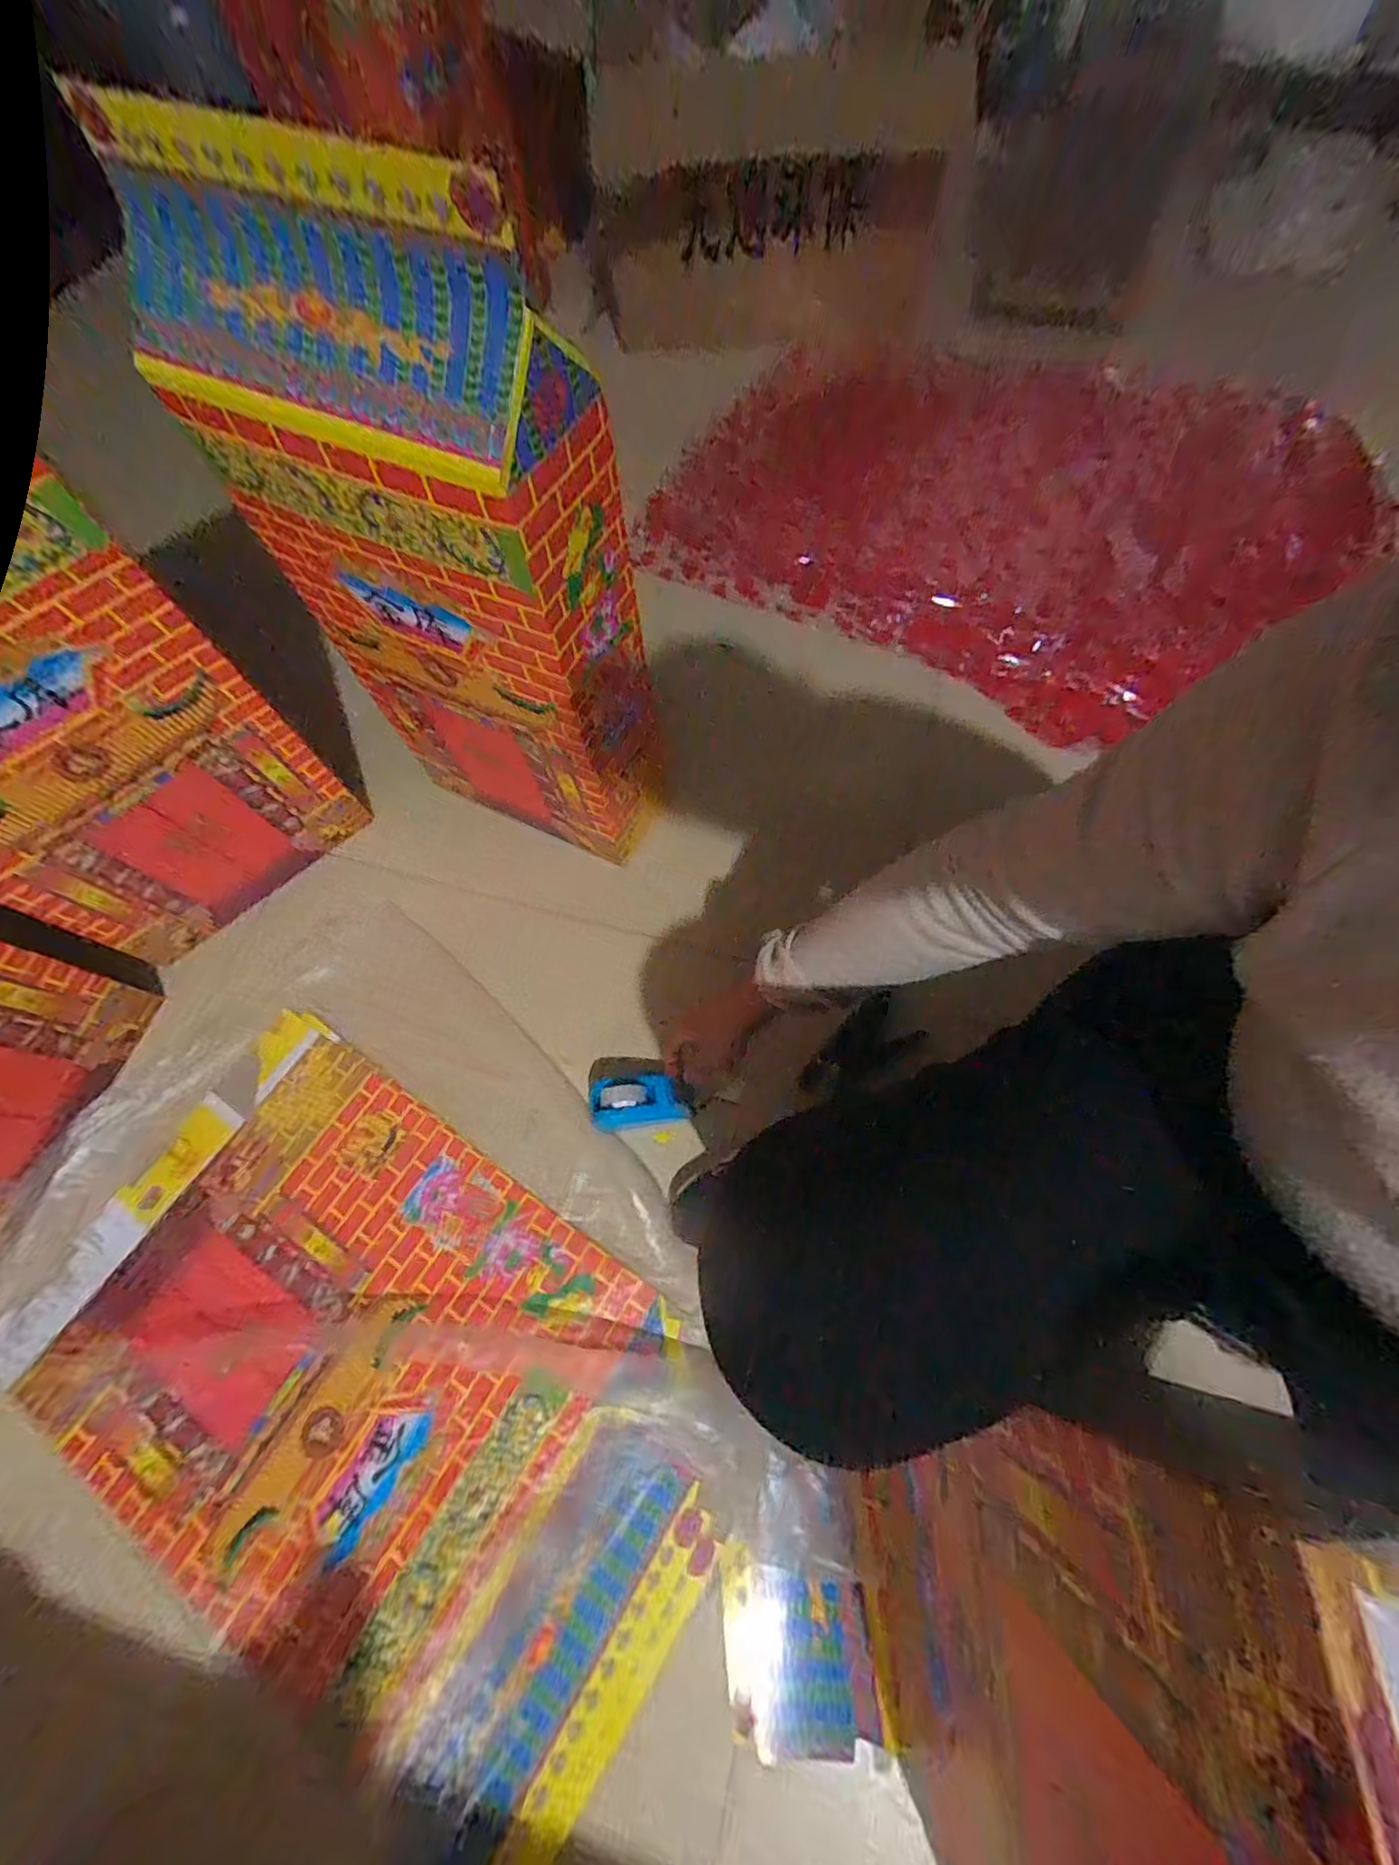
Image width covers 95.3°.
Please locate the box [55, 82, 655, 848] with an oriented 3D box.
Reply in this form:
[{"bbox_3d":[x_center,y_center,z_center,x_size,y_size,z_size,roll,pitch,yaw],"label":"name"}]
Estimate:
[{"bbox_3d":[-0.216,-0.310,0.598,0.309,0.542,0.151,29,74,12],"label":"box"}]

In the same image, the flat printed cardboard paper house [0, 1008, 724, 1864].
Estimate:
[{"bbox_3d":[-0.326,0.434,0.624,0.695,0.036,0.431,32,71,14],"label":"flat printed cardboard paper house"}]

